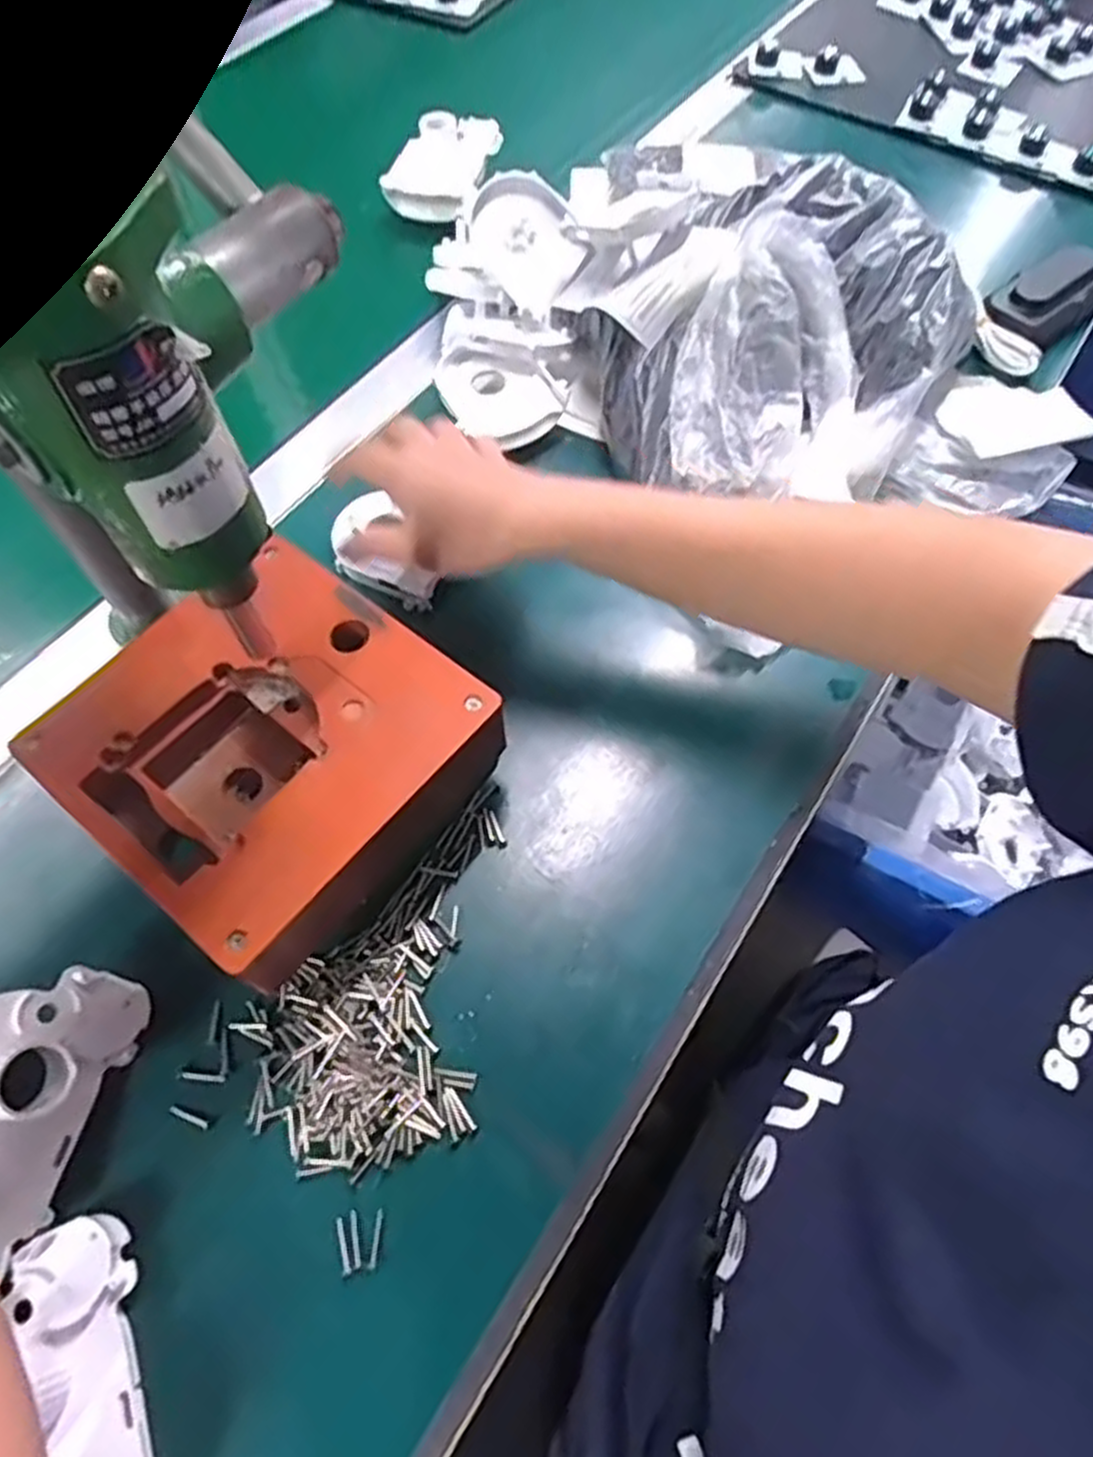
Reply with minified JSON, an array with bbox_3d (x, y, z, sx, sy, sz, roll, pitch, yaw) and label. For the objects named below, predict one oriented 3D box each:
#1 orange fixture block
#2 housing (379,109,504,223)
[{"bbox_3d":[-0.116,0.015,0.362,0.156,0.071,0.151,37,68,18],"label":"orange fixture block"},{"bbox_3d":[-0.079,-0.435,0.613,0.066,0.043,0.093,18,63,10],"label":"housing"}]

